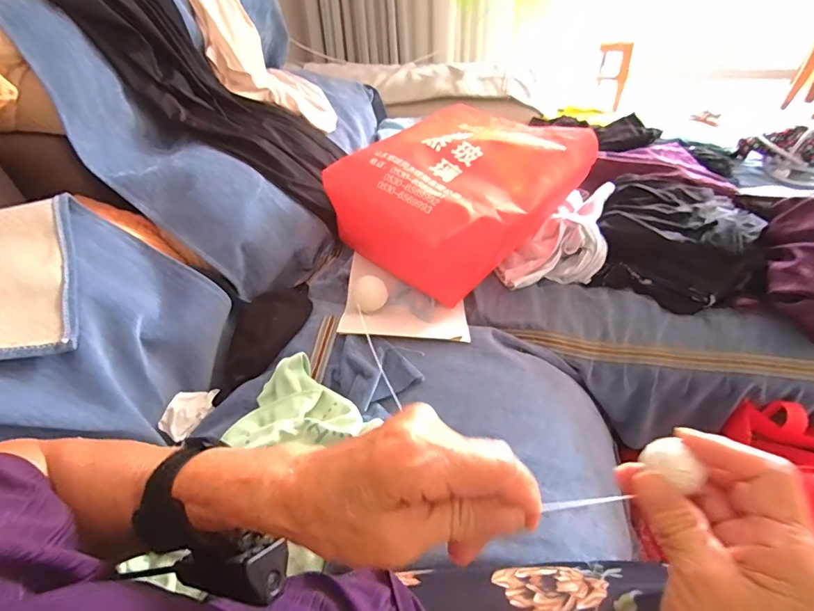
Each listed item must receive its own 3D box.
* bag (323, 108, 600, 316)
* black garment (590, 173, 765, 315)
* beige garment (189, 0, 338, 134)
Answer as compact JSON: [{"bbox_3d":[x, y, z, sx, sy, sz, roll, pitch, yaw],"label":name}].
[{"bbox_3d":[0.079,-0.194,0.804,0.369,0.153,0.298,-34,49,-31],"label":"bag"},{"bbox_3d":[0.464,-0.116,0.790,0.246,0.090,0.272,17,44,22],"label":"black garment"},{"bbox_3d":[-0.347,-0.569,0.994,0.100,0.500,0.206,-27,25,37],"label":"beige garment"}]

